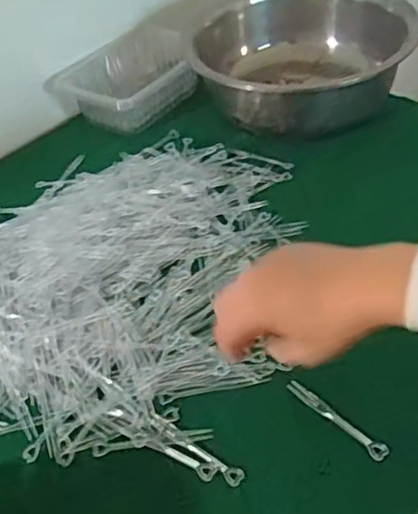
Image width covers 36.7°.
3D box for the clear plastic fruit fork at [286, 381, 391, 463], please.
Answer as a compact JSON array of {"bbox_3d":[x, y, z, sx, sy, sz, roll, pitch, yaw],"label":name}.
[{"bbox_3d":[0.092,0.117,0.459,0.012,0.008,0.087,-33,47,-25],"label":"clear plastic fruit fork"}]

